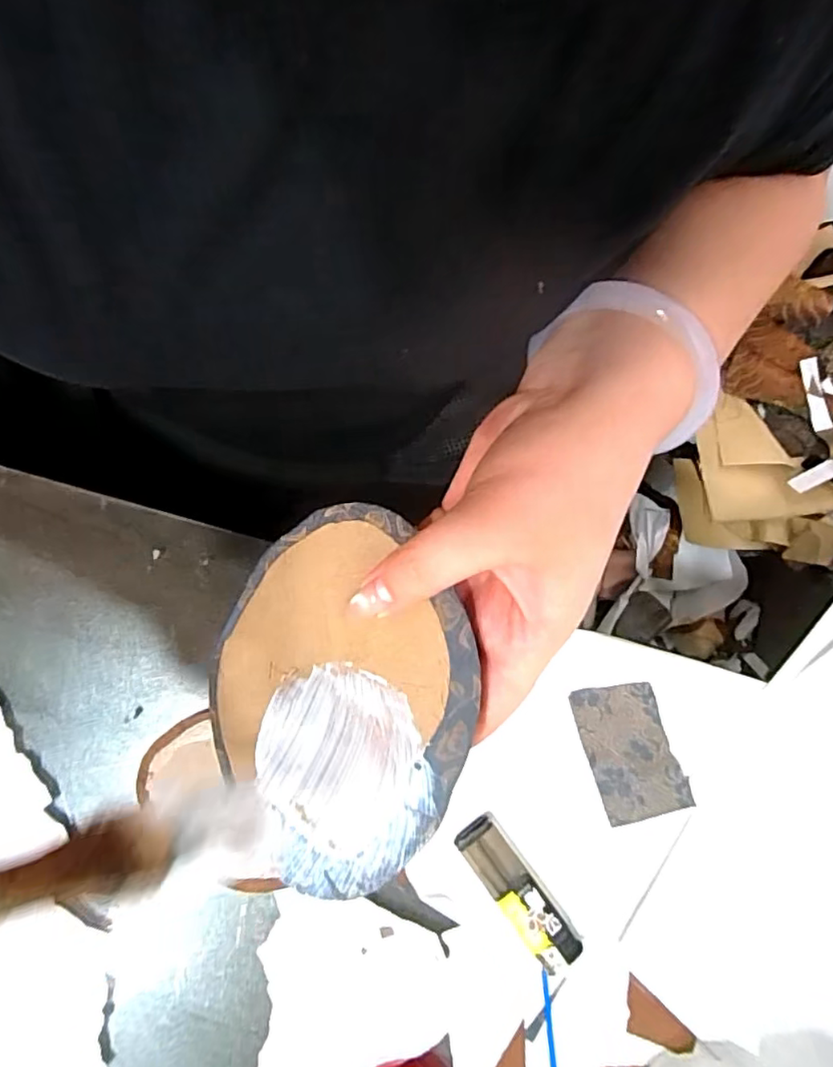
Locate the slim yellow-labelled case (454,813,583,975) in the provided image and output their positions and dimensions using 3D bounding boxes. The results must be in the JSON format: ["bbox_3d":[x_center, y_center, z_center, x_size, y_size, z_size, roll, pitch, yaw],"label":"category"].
[{"bbox_3d":[0.053,0.188,0.315,0.025,0.011,0.081,-37,82,-6],"label":"slim yellow-labelled case"}]

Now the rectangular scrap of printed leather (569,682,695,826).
[{"bbox_3d":[0.117,0.118,0.330,0.046,0.004,0.071,-17,80,-2],"label":"rectangular scrap of printed leather"}]

